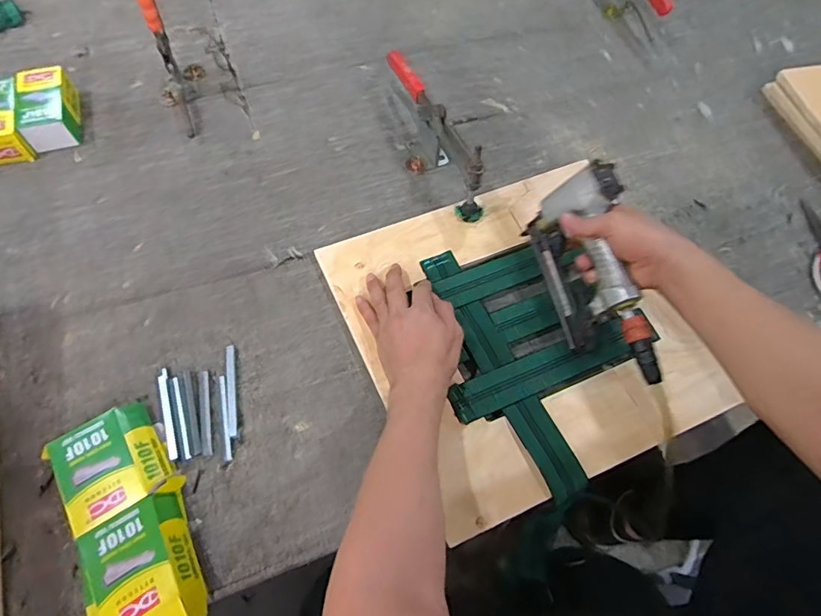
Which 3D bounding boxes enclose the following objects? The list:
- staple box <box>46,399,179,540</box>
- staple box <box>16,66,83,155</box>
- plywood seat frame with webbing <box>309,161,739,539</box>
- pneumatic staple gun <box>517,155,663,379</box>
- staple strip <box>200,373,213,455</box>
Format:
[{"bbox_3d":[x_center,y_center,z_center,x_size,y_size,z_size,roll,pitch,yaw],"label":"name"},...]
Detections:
[{"bbox_3d":[-0.326,0.171,0.524,0.101,0.033,0.113,-30,69,-16],"label":"staple box"},{"bbox_3d":[-0.550,-0.304,0.738,0.071,0.051,0.130,-18,66,-11],"label":"staple box"},{"bbox_3d":[0.144,0.015,0.618,0.401,0.035,0.400,-23,67,-13],"label":"plywood seat frame with webbing"},{"bbox_3d":[0.219,-0.037,0.586,0.045,0.130,0.259,-5,80,-40],"label":"pneumatic staple gun"},{"bbox_3d":[-0.241,0.122,0.568,0.012,0.004,0.101,-10,65,-8],"label":"staple strip"}]

